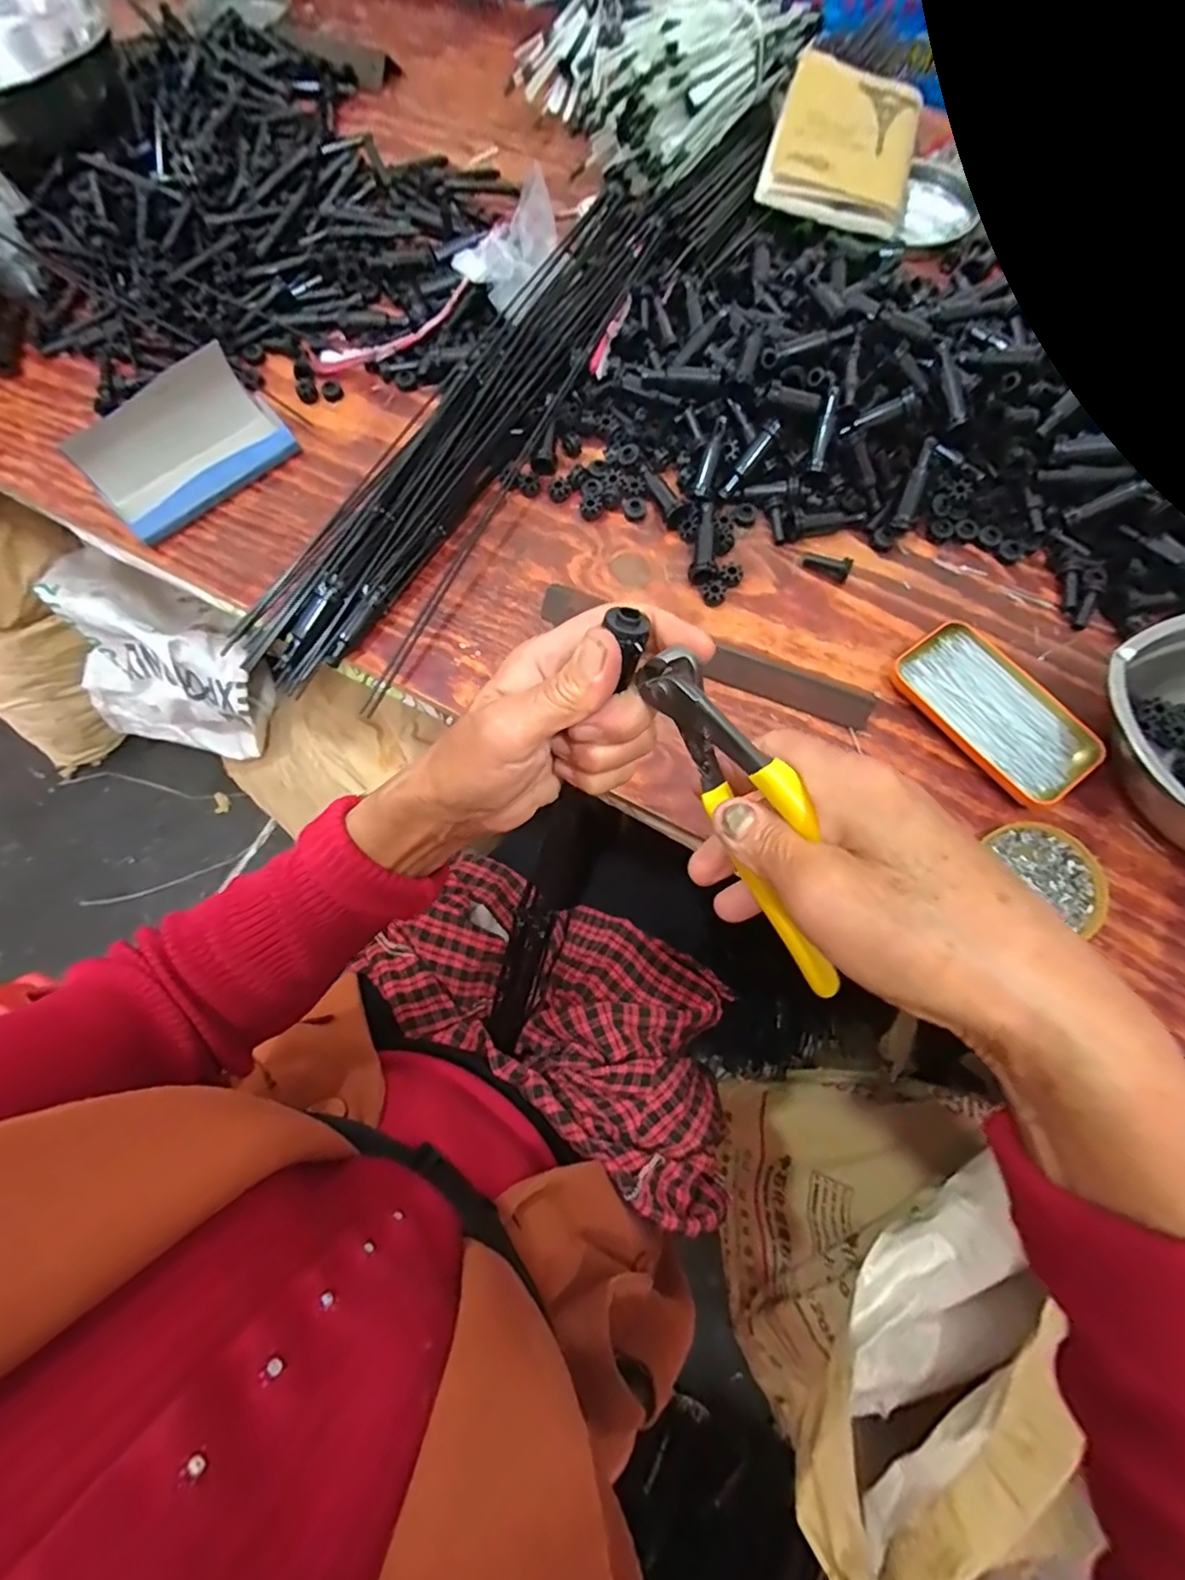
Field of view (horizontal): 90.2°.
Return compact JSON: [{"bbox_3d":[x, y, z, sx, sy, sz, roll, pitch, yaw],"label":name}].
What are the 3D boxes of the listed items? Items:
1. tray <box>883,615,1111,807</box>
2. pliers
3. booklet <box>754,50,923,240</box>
[{"bbox_3d":[0.300,-0.062,0.437,0.081,0.018,0.142,-34,72,-14],"label":"tray"},{"bbox_3d":[0.069,0.018,0.236,0.016,0.054,0.159,-31,102,-13],"label":"pliers"},{"bbox_3d":[0.256,-0.664,0.600,0.141,0.014,0.208,17,78,0],"label":"booklet"}]

